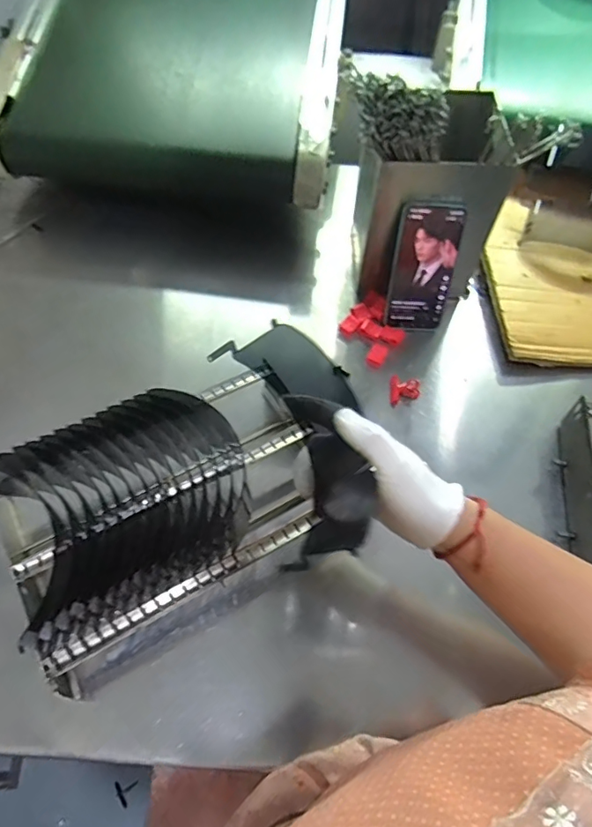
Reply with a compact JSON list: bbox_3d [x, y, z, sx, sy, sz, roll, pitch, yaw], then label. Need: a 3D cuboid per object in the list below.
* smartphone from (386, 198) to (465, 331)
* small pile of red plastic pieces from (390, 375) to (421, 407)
[{"bbox_3d":[0.157,-0.178,0.636,0.074,0.161,0.013,5,40,3],"label":"smartphone"},{"bbox_3d":[0.132,-0.030,0.632,0.034,0.027,0.027,-6,59,-7],"label":"small pile of red plastic pieces"}]

